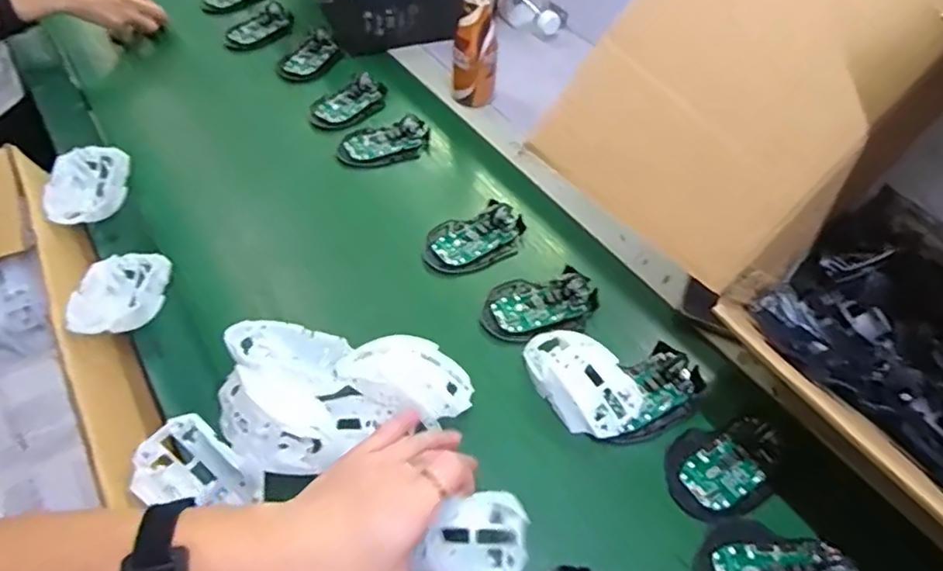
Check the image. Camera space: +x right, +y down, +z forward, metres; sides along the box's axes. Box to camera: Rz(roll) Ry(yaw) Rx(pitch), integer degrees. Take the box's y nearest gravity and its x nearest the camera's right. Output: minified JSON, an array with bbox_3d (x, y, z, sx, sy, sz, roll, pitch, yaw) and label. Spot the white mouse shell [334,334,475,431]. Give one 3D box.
[{"bbox_3d":[-0.053,0.073,0.509,0.105,0.024,0.070,30,54,20],"label":"white mouse shell"}]

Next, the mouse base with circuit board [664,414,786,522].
[{"bbox_3d":[0.205,0.143,0.495,0.095,0.026,0.072,-28,57,-25],"label":"mouse base with circuit board"}]

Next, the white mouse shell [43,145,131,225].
[{"bbox_3d":[-0.414,-0.106,0.661,0.069,0.031,0.114,-1,50,-5],"label":"white mouse shell"}]

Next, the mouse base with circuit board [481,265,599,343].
[{"bbox_3d":[0.067,0.016,0.602,0.113,0.026,0.070,-14,52,-15],"label":"mouse base with circuit board"}]

